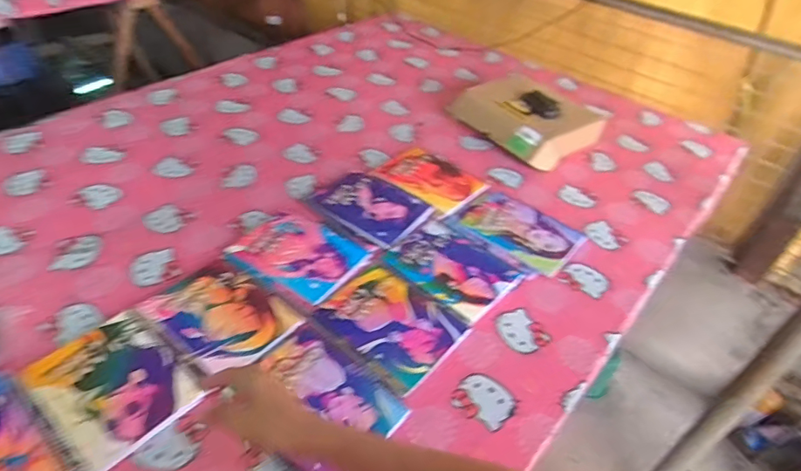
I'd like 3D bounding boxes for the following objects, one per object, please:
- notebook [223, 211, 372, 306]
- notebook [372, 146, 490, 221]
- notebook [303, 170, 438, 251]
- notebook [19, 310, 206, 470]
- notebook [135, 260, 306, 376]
[{"bbox_3d":[-0.171,0.030,0.869,0.204,0.010,0.158,26,46,23],"label":"notebook"},{"bbox_3d":[0.067,-0.121,1.065,0.175,0.016,0.217,-28,49,-36],"label":"notebook"},{"bbox_3d":[-0.059,-0.057,0.972,0.207,0.015,0.145,31,48,27],"label":"notebook"},{"bbox_3d":[-0.371,0.194,0.663,0.198,0.011,0.158,34,49,30],"label":"notebook"},{"bbox_3d":[-0.265,0.116,0.758,0.199,0.007,0.152,30,47,26],"label":"notebook"}]

